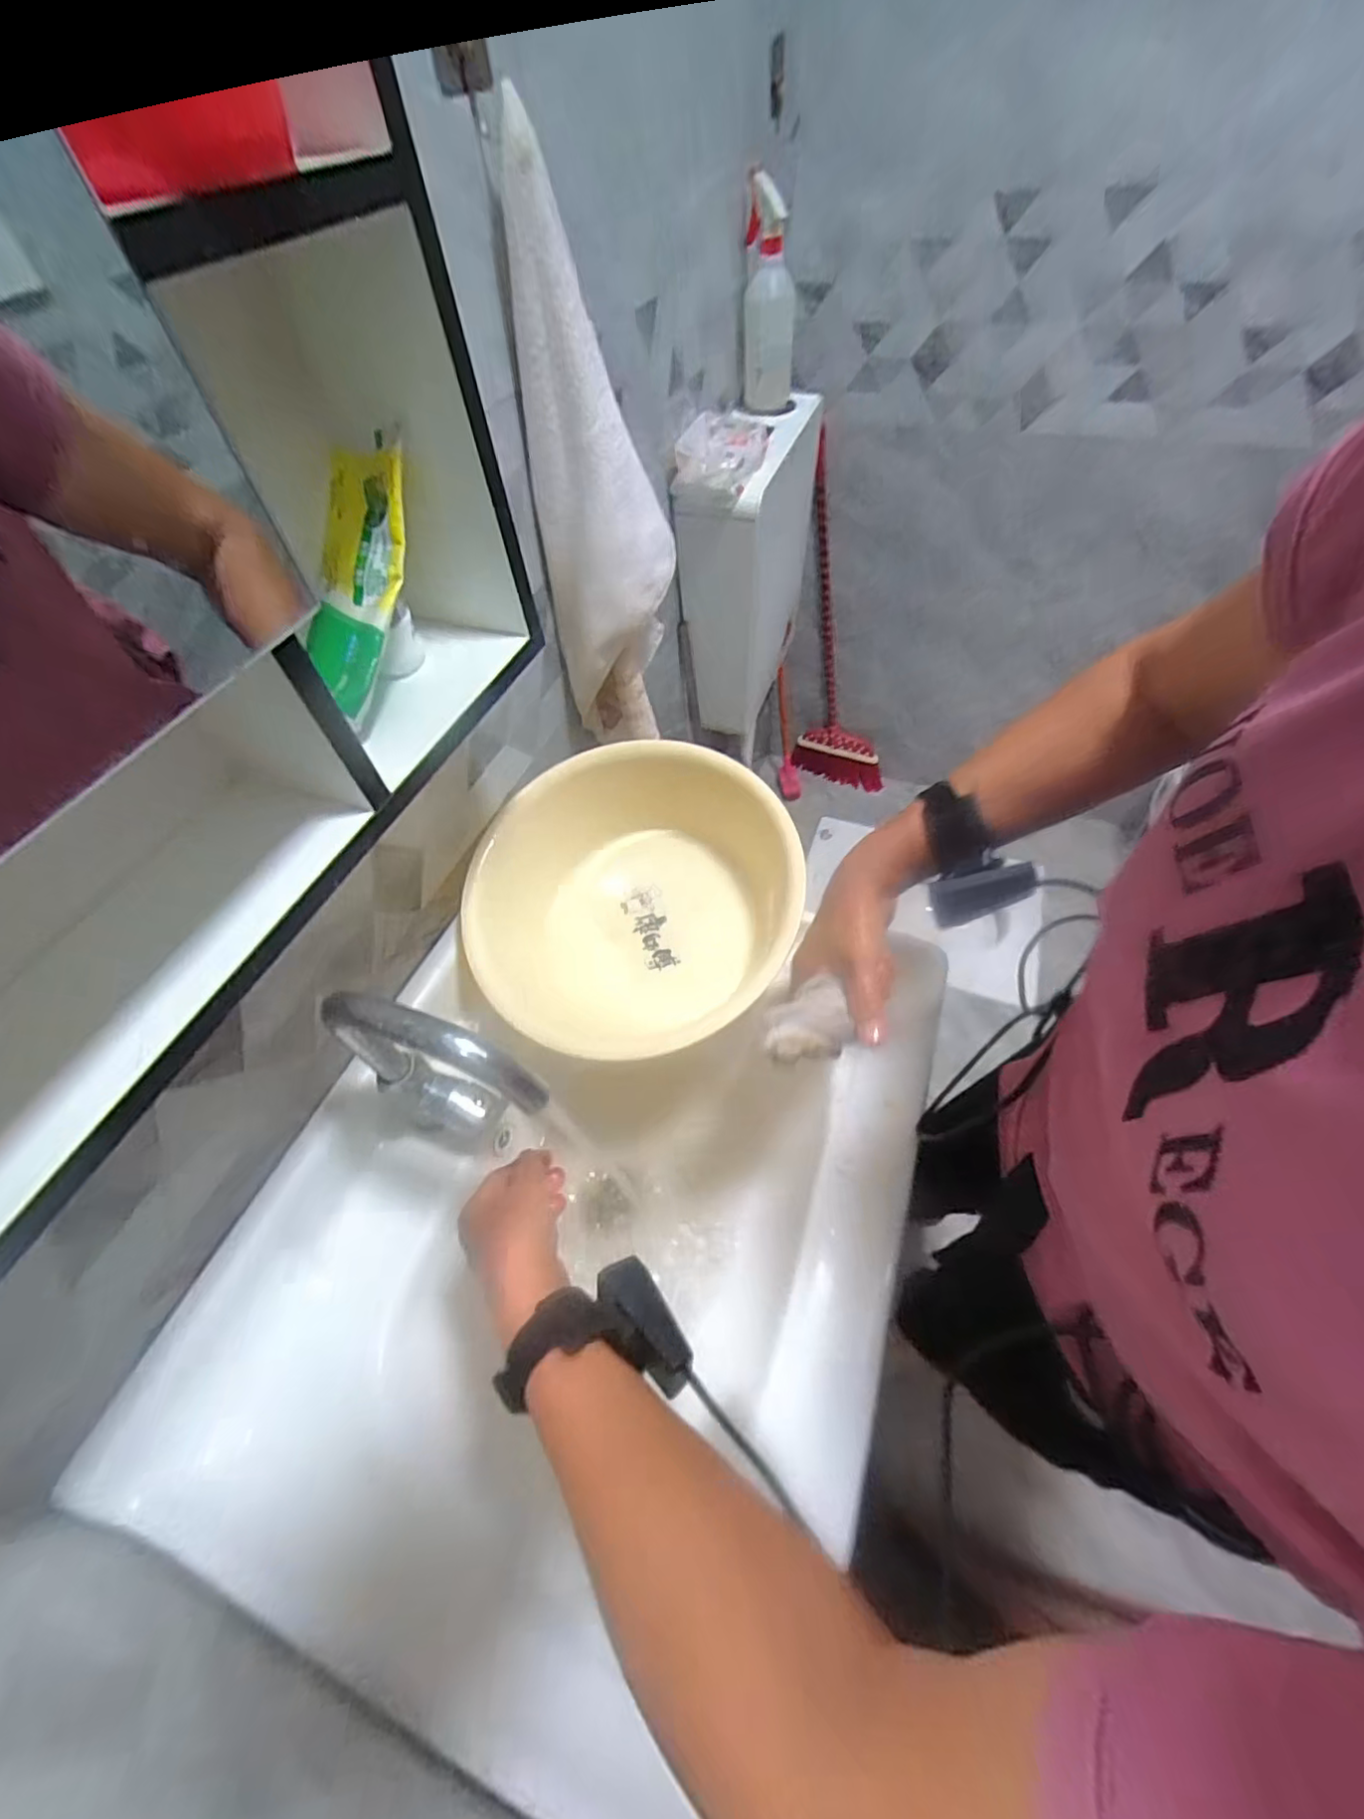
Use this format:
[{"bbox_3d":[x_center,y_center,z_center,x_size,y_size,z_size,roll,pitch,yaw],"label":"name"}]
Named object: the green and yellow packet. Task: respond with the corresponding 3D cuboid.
[{"bbox_3d":[-0.203,-0.198,0.387,0.057,0.023,0.169,7,91,10],"label":"green and yellow packet"}]

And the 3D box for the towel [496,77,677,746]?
[{"bbox_3d":[-0.074,-0.362,0.624,0.126,0.482,0.096,-7,54,-1],"label":"towel"}]

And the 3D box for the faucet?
[{"bbox_3d":[-0.164,0.141,0.472,0.164,0.247,0.034,10,55,12],"label":"faucet"}]

